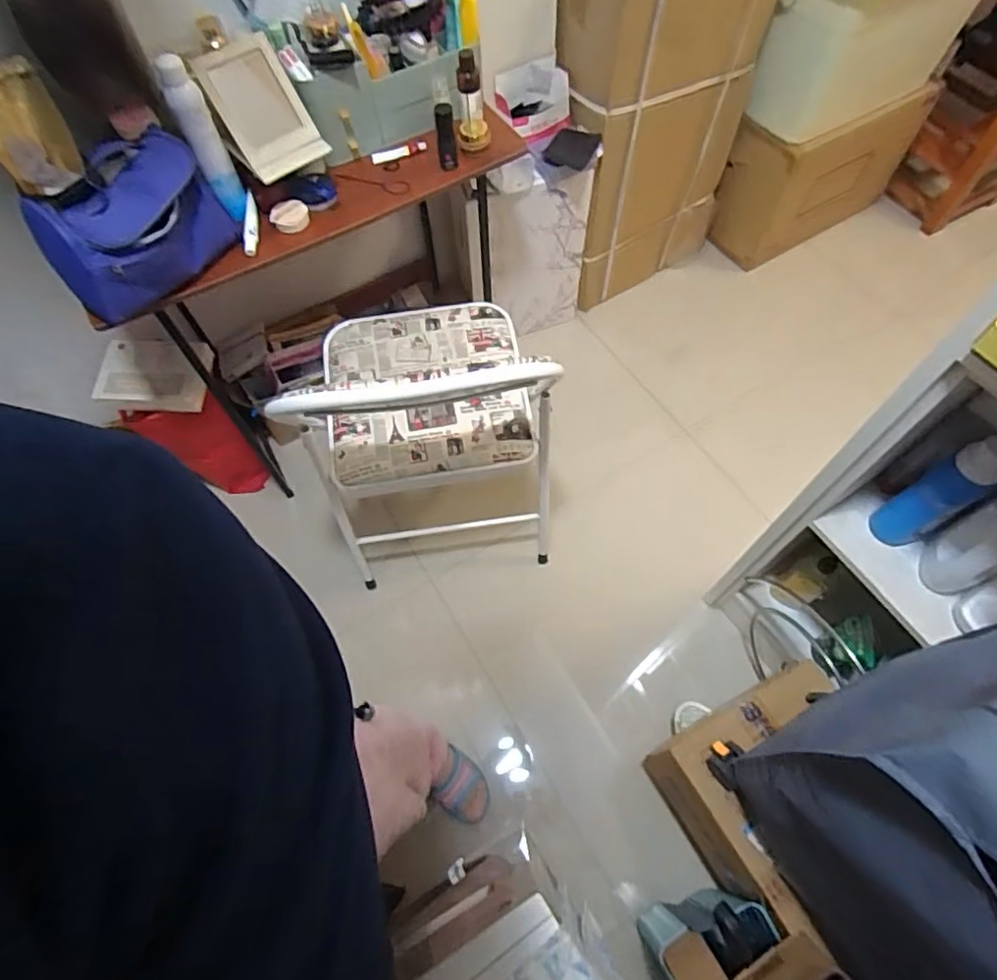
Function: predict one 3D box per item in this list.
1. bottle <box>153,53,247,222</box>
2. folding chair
[{"bbox_3d":[-0.431,-0.510,0.880,0.048,0.214,0.050,-25,64,-10],"label":"bottle"},{"bbox_3d":[-0.135,-0.160,1.174,0.433,0.691,0.435,-7,62,-1],"label":"folding chair"}]

